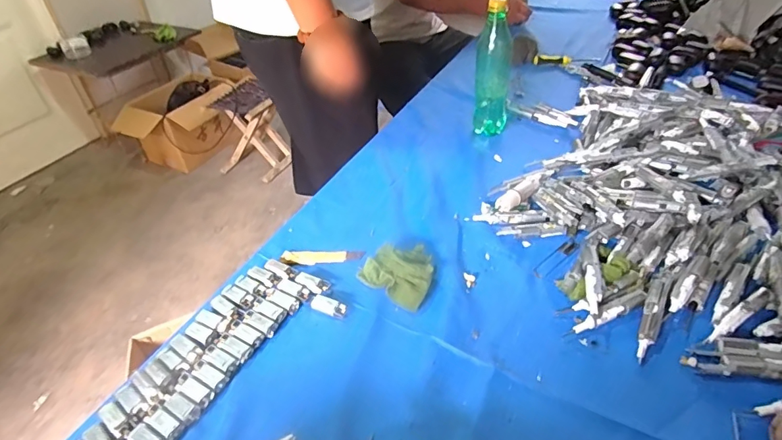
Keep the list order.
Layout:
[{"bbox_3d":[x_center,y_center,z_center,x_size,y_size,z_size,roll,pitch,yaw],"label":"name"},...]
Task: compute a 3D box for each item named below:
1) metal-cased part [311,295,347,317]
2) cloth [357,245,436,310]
[{"bbox_3d":[-0.078,0.109,0.580,0.044,0.014,0.017,12,43,21],"label":"metal-cased part"},{"bbox_3d":[0.013,0.061,0.606,0.101,0.035,0.078,27,50,34],"label":"cloth"}]

